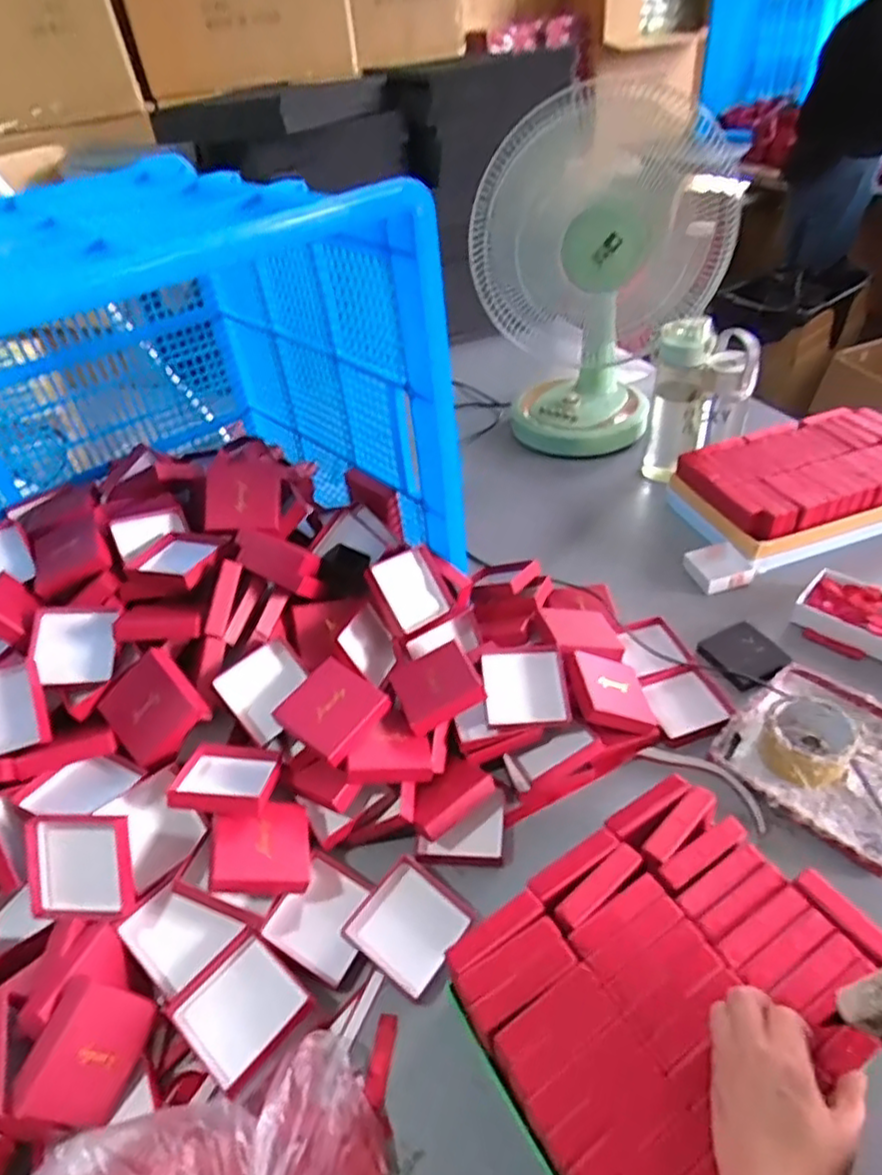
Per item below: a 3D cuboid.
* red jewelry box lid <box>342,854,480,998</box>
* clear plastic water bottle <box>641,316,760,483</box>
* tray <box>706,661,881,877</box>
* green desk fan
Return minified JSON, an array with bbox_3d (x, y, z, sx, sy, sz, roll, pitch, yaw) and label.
[{"bbox_3d":[-0.029,0.323,0.640,0.092,0.020,0.099,34,47,17],"label":"red jewelry box lid"},{"bbox_3d":[0.435,-0.321,1.117,0.149,0.259,0.126,12,45,20],"label":"clear plastic water bottle"},{"bbox_3d":[0.433,0.176,0.725,0.203,0.052,0.203,-33,48,-27],"label":"tray"},{"bbox_3d":[0.259,-0.529,1.176,0.386,0.549,0.277,-5,41,2],"label":"green desk fan"}]

